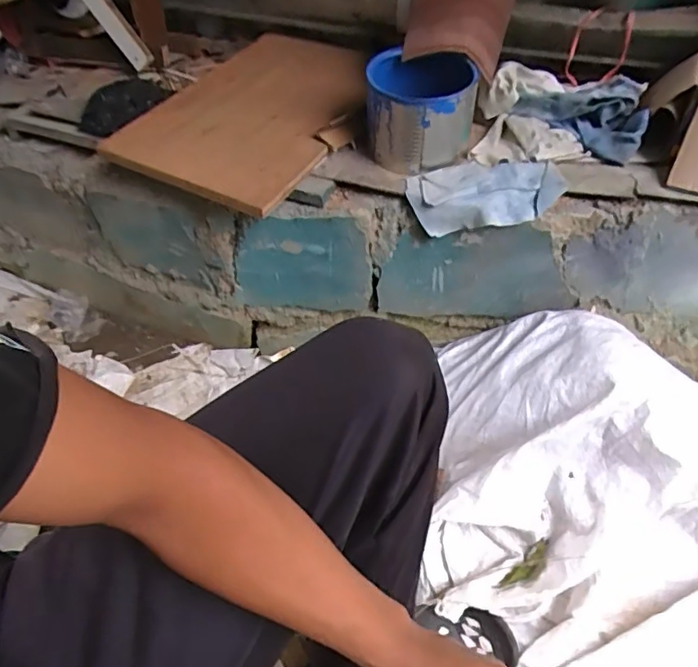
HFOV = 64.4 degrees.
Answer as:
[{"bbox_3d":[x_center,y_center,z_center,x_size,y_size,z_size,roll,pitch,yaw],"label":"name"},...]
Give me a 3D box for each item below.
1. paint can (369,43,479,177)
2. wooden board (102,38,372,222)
[{"bbox_3d":[0.105,-0.331,0.811,0.148,0.120,0.148,-2,51,2],"label":"paint can"},{"bbox_3d":[-0.140,-0.367,0.897,0.291,0.032,0.457,24,55,15],"label":"wooden board"}]

